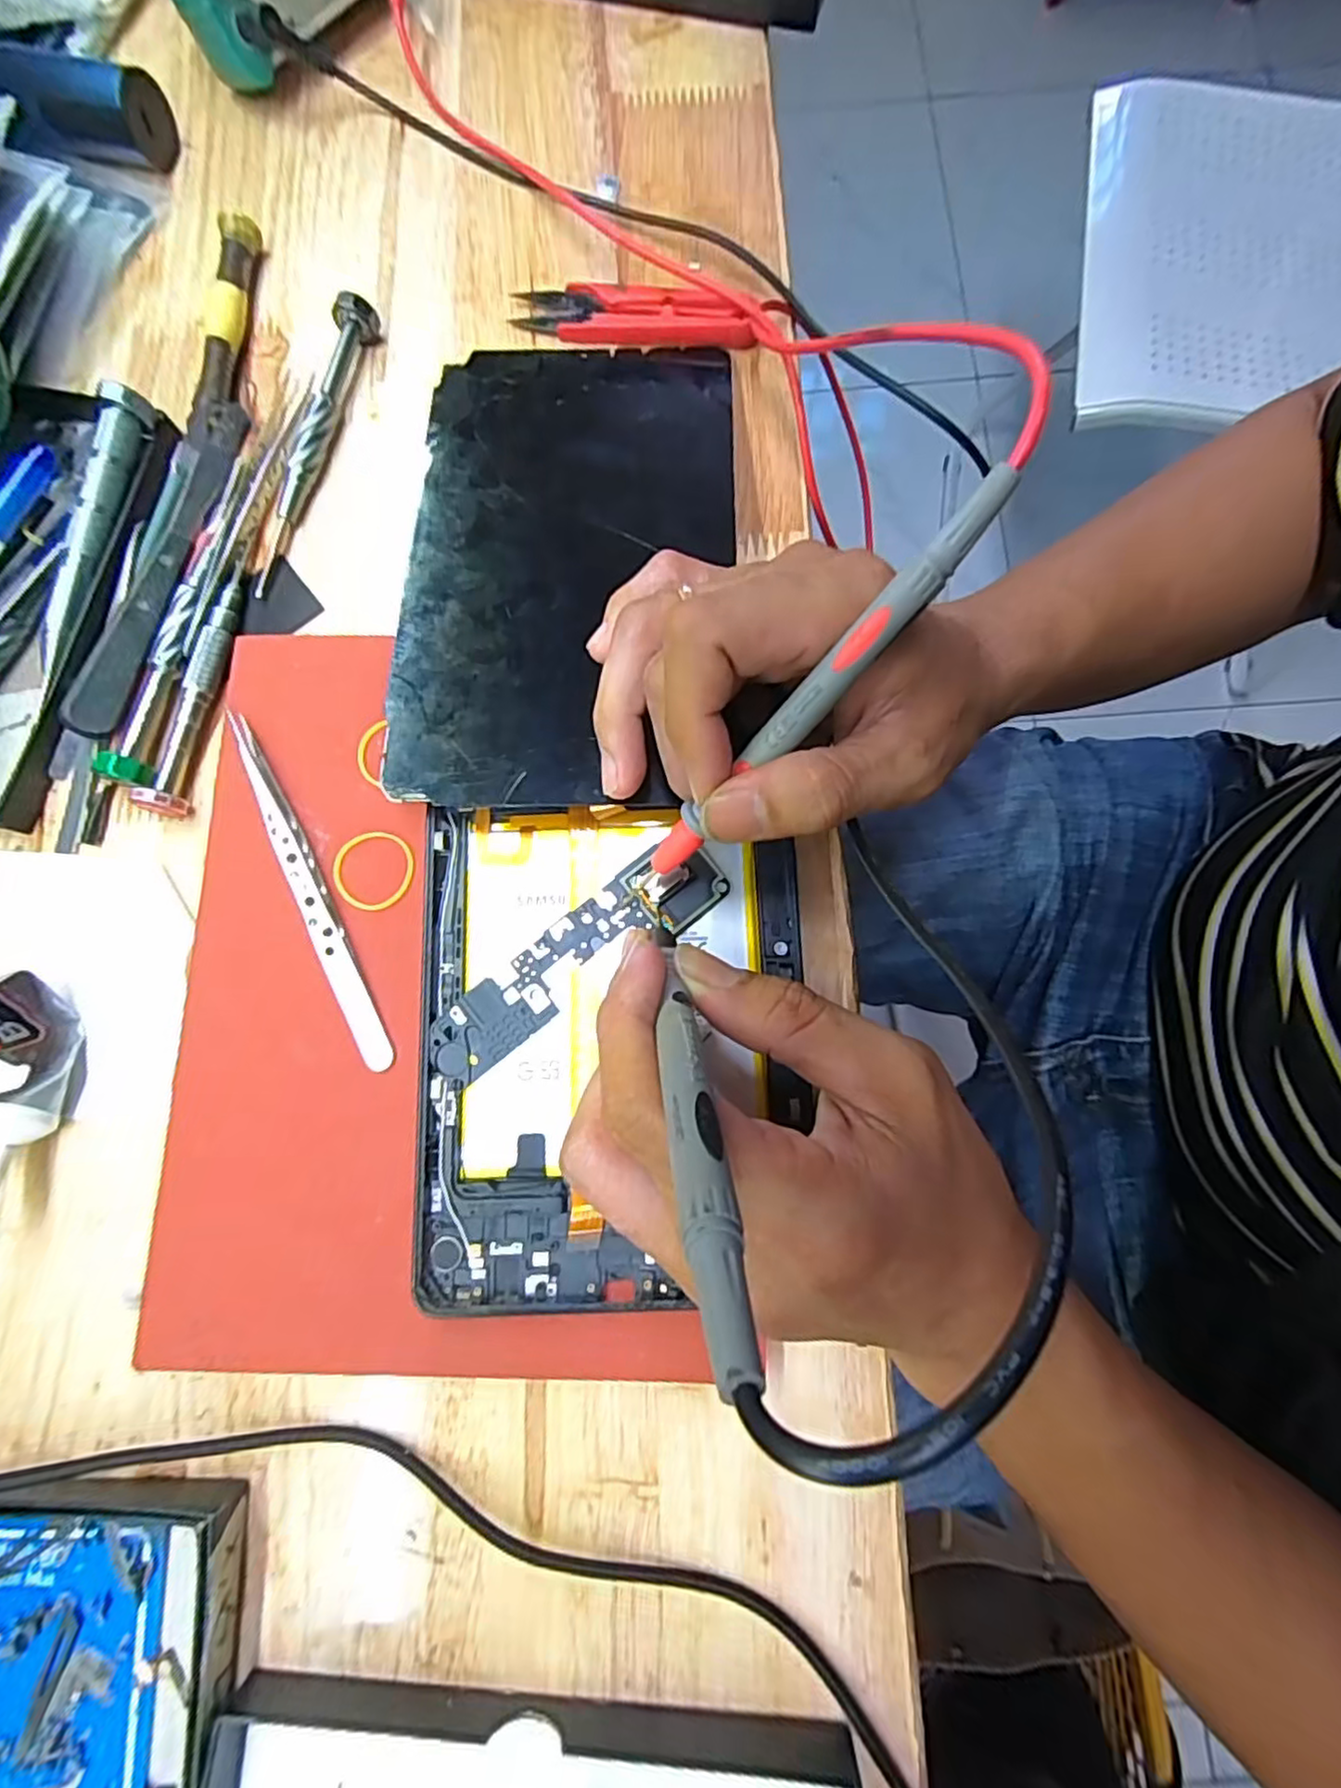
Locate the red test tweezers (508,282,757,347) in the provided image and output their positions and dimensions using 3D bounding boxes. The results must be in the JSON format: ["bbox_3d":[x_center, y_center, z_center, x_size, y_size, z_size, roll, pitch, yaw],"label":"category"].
[{"bbox_3d":[-0.015,-0.239,0.278,0.097,0.013,0.024,10,80,3],"label":"red test tweezers"}]

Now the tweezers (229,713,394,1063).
[{"bbox_3d":[-0.125,-0.003,0.229,0.010,0.009,0.134,-28,80,-4],"label":"tweezers"}]

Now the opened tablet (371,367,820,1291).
[{"bbox_3d":[-0.026,-0.050,0.234,0.134,0.022,0.351,0,79,-1],"label":"opened tablet"}]

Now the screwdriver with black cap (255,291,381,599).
[{"bbox_3d":[-0.143,-0.179,0.266,0.014,0.015,0.126,15,80,4],"label":"screwdriver with black cap"}]

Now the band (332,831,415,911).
[{"bbox_3d":[-0.103,-0.008,0.233,0.028,0.004,0.028,0,79,2],"label":"band"}]

